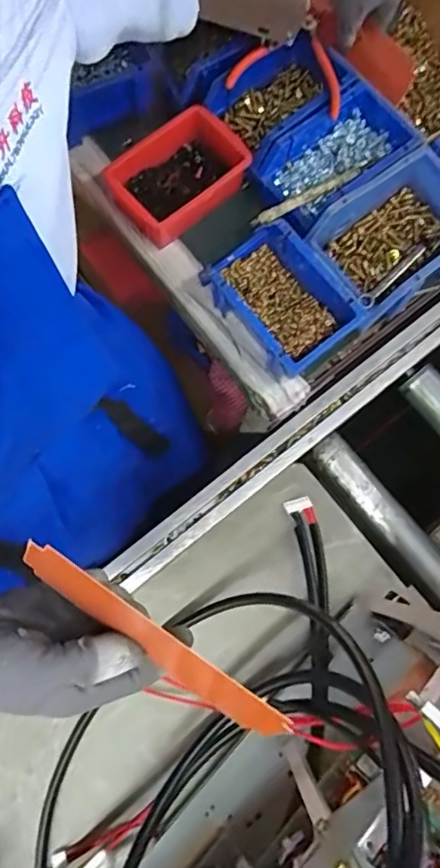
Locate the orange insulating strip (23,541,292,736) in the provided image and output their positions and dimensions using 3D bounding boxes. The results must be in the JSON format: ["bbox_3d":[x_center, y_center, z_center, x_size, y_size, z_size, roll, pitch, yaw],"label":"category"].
[{"bbox_3d":[-0.040,0.120,0.319,0.173,0.068,0.005,37,52,-2],"label":"orange insulating strip"}]

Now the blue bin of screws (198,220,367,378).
[{"bbox_3d":[0.062,-0.144,0.585,0.102,0.063,0.156,-37,81,-9],"label":"blue bin of screws"}]

